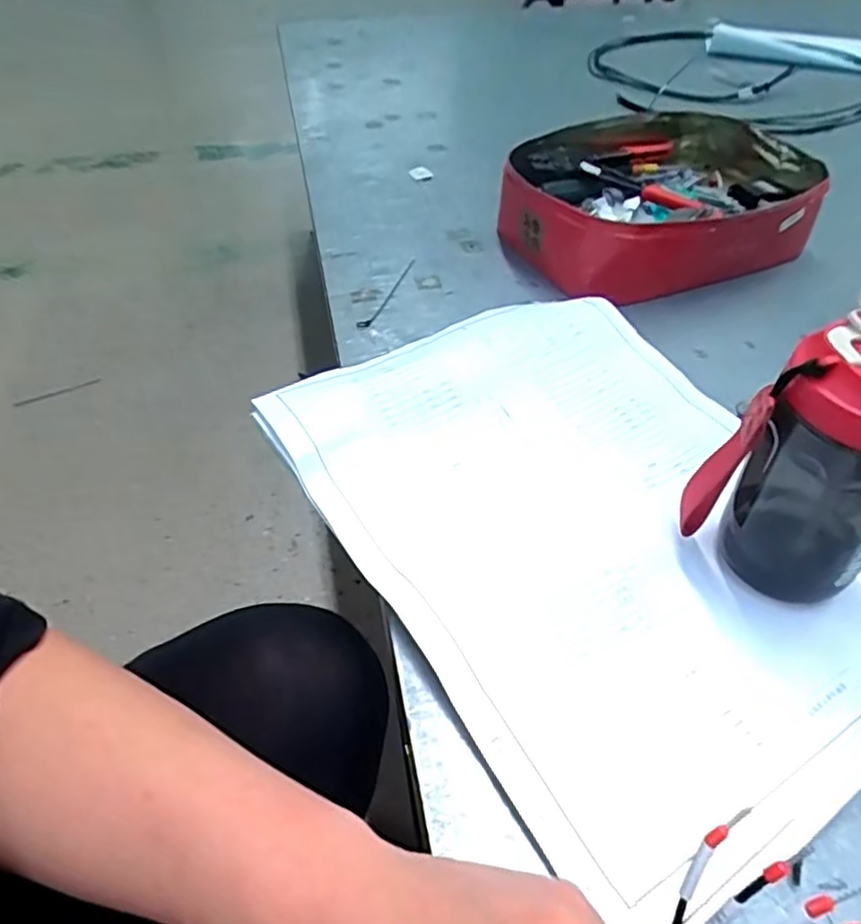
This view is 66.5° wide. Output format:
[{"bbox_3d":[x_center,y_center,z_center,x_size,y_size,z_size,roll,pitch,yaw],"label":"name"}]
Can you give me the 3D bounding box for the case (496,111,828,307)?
[{"bbox_3d":[0.252,-0.282,0.704,0.337,0.075,0.242,-22,50,-21],"label":"case"}]

